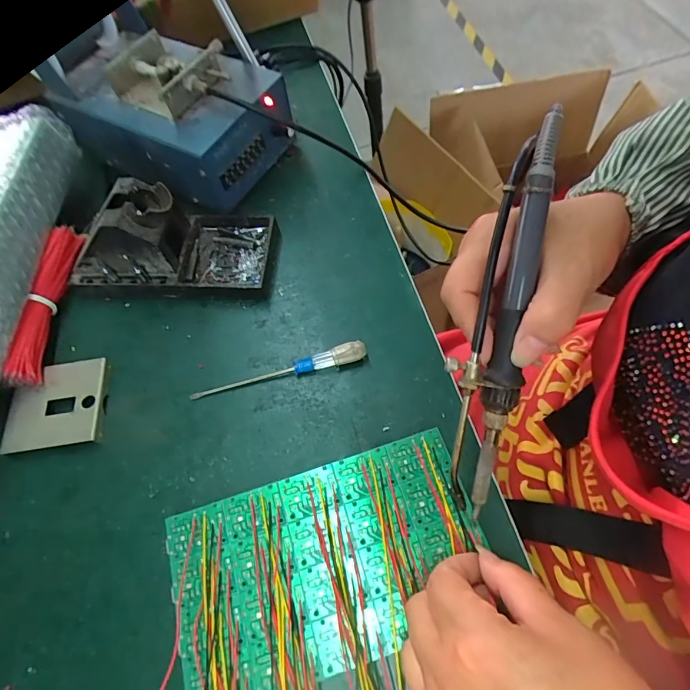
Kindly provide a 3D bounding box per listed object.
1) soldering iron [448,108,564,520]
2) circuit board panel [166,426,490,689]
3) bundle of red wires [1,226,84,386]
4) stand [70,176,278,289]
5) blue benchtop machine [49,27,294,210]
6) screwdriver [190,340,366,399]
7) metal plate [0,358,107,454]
[{"bbox_3d":[0.075,-0.012,0.217,0.034,0.015,0.202,8,98,6],"label":"soldering iron"},{"bbox_3d":[-0.010,0.121,0.242,0.170,0.007,0.100,-16,63,-6],"label":"circuit board panel"},{"bbox_3d":[-0.229,-0.033,0.331,0.020,0.028,0.133,-5,63,4],"label":"bundle of red wires"},{"bbox_3d":[-0.141,-0.087,0.337,0.154,0.070,0.075,2,63,6],"label":"stand"},{"bbox_3d":[-0.145,-0.206,0.383,0.194,0.082,0.124,21,67,15],"label":"blue benchtop machine"},{"bbox_3d":[-0.048,0.017,0.306,0.126,0.015,0.012,-13,63,0],"label":"screwdriver"},{"bbox_3d":[-0.205,0.043,0.309,0.063,0.012,0.063,-1,63,2],"label":"metal plate"}]

